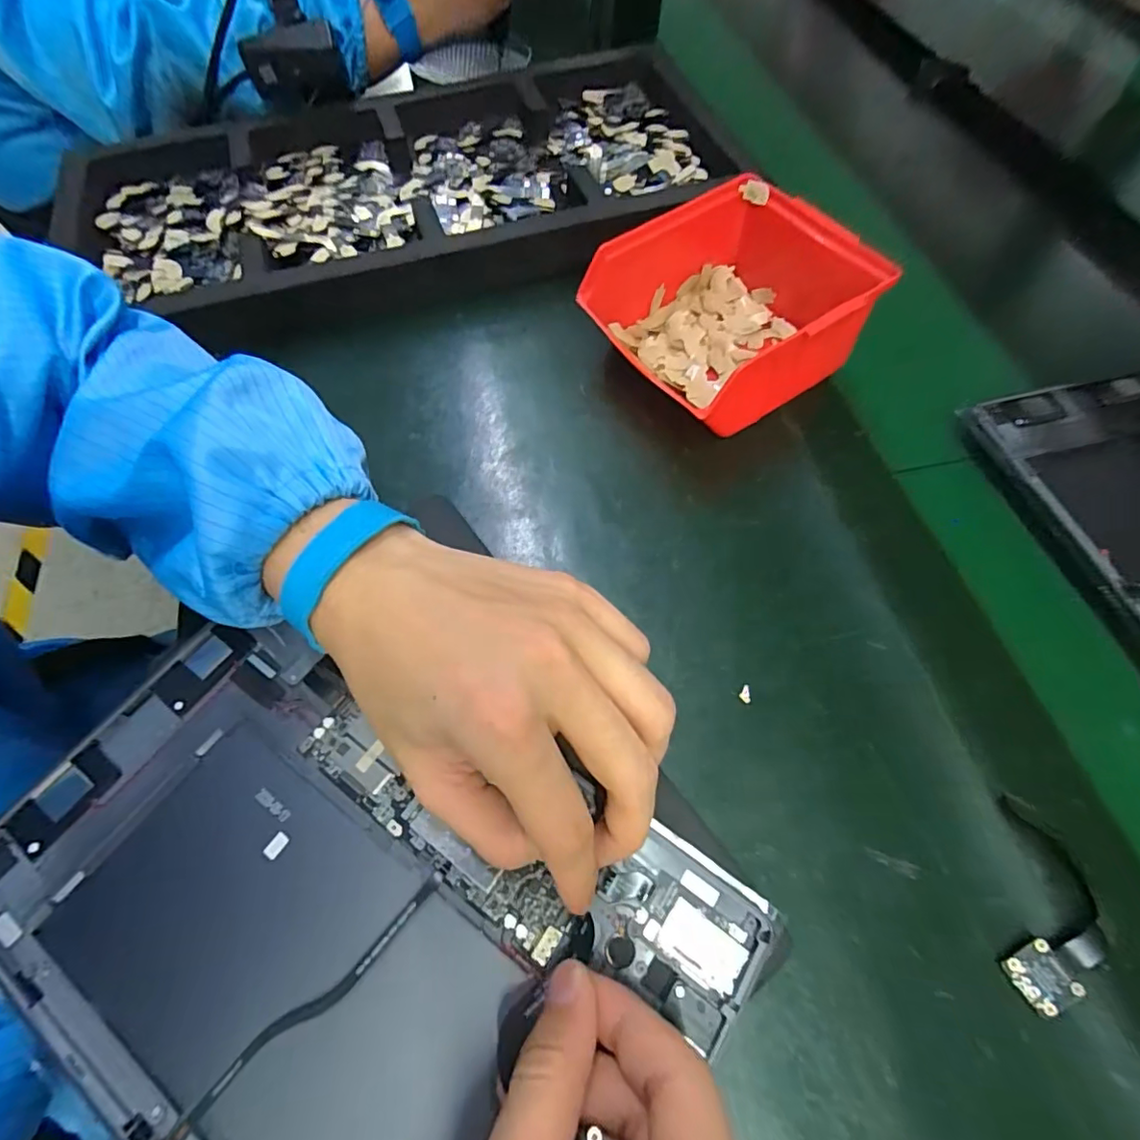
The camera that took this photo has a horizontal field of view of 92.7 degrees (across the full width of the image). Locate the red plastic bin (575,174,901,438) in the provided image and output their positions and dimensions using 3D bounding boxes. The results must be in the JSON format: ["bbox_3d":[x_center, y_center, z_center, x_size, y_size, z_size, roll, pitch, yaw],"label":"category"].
[{"bbox_3d":[0.102,-0.156,0.325,0.151,0.074,0.124,-32,68,-18],"label":"red plastic bin"}]

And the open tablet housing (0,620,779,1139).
[{"bbox_3d":[-0.081,0.126,0.200,0.251,0.021,0.163,31,65,13],"label":"open tablet housing"}]

